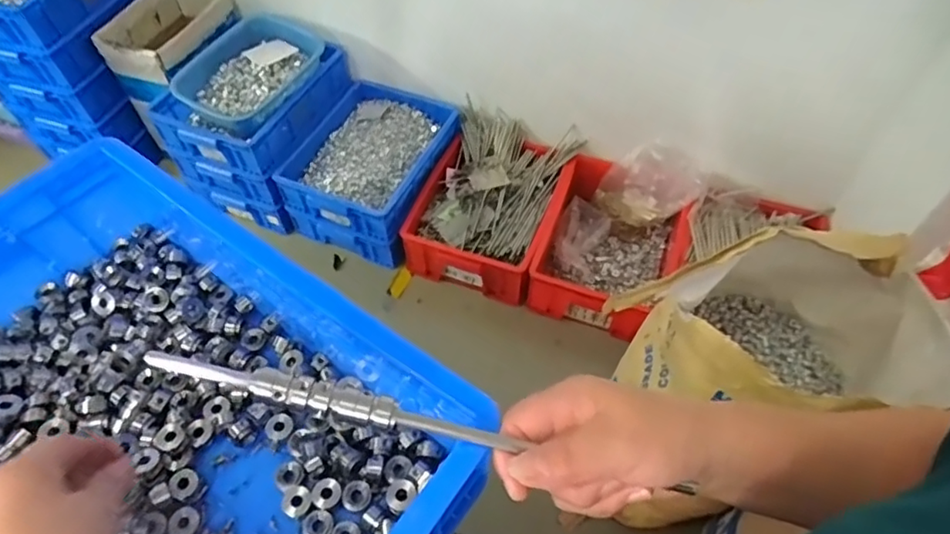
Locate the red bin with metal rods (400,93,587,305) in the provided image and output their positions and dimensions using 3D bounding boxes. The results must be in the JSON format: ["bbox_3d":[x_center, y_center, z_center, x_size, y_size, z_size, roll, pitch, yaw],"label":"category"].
[{"bbox_3d":[0.046,-0.184,1.501,0.338,0.168,0.506,19,55,14],"label":"red bin with metal rods"}]

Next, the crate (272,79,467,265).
[{"bbox_3d":[-0.259,-0.265,1.561,0.337,0.174,0.452,17,55,12],"label":"crate"}]

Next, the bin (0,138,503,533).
[{"bbox_3d":[-0.232,0.112,0.375,0.400,0.106,0.296,31,59,21],"label":"bin"}]

